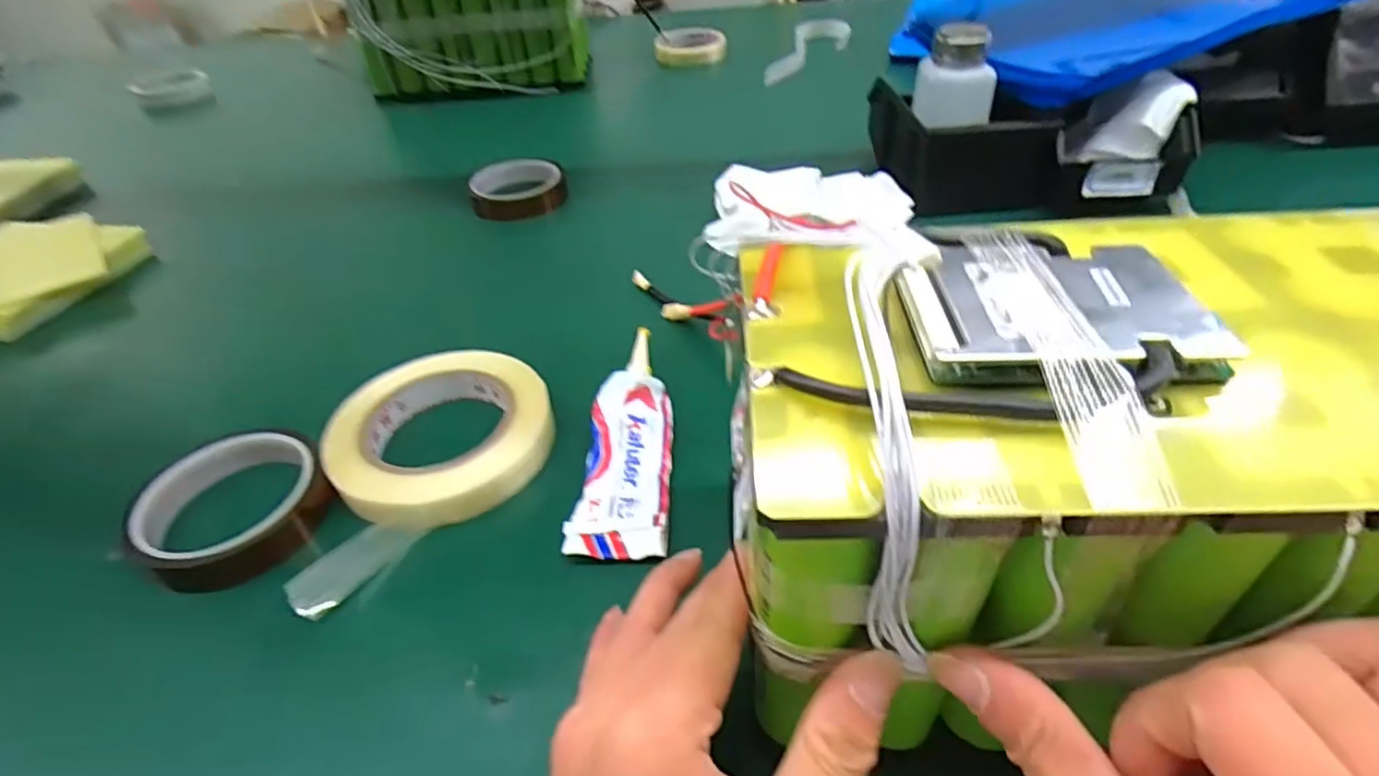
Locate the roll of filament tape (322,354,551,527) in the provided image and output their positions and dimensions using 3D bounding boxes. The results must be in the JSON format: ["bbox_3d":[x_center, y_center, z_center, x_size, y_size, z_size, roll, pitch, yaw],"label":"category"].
[{"bbox_3d":[-0.137,0.021,0.372,0.103,0.033,0.114,24,49,27],"label":"roll of filament tape"}]

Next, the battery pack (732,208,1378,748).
[{"bbox_3d":[0.155,0.021,0.225,0.270,0.137,0.140,-4,42,-1],"label":"battery pack"}]

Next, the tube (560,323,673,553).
[{"bbox_3d":[-0.034,0.025,0.370,0.048,0.018,0.148,-1,42,3],"label":"tube"}]

